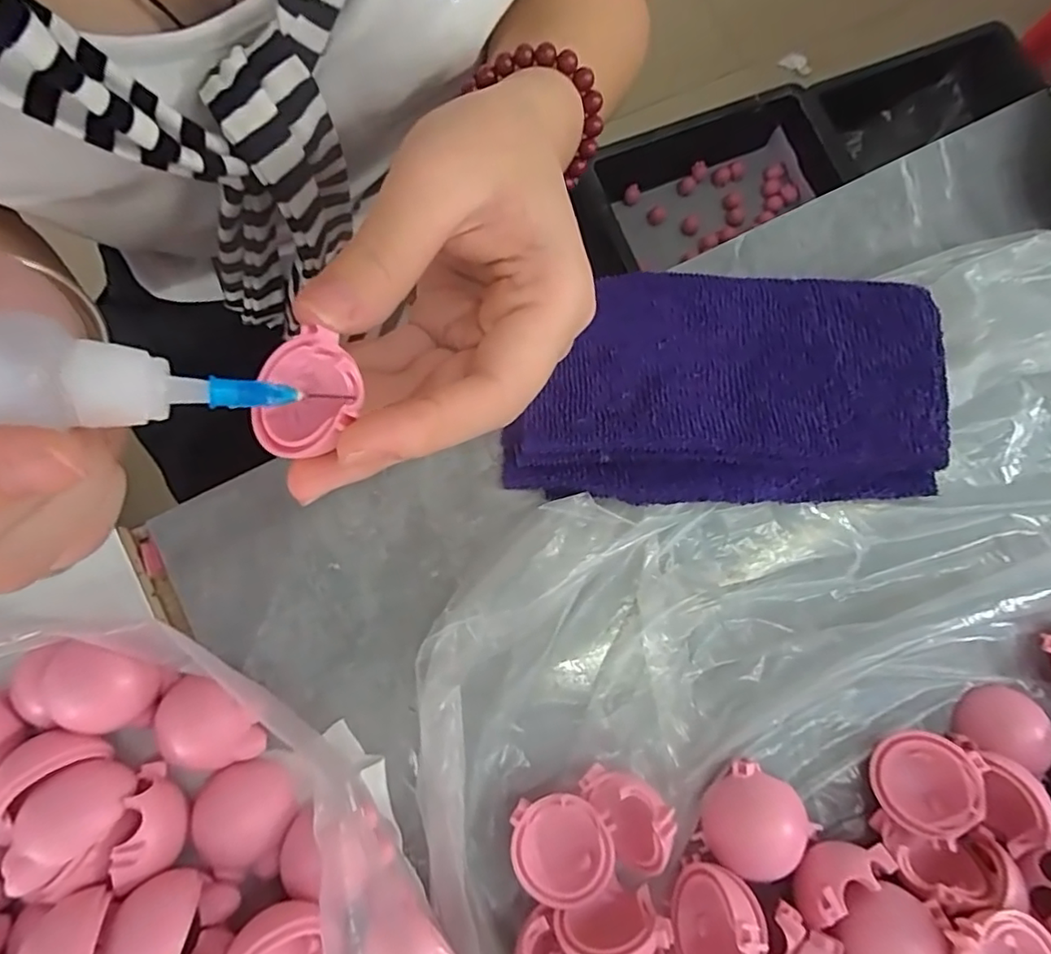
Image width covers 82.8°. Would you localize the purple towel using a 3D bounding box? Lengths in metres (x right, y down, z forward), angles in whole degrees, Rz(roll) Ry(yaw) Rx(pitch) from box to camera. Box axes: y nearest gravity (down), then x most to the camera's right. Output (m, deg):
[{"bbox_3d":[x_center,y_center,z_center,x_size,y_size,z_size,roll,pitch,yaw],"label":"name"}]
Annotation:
[{"bbox_3d":[0.069,-0.032,0.213,0.147,0.026,0.082,0,79,-2],"label":"purple towel"}]

